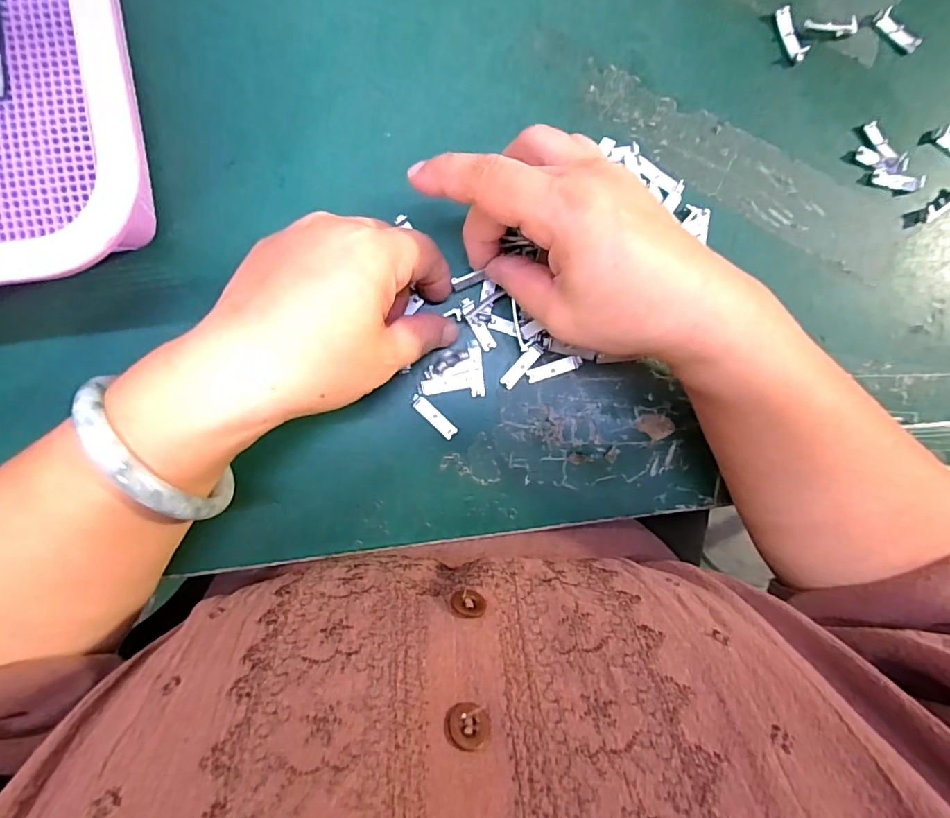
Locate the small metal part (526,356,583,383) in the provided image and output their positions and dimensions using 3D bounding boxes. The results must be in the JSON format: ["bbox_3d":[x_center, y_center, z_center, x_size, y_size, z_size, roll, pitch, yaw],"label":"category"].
[{"bbox_3d":[0.042,-0.021,0.266,0.029,0.005,0.008,-18,93,-4],"label":"small metal part"}]

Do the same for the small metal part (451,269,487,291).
[{"bbox_3d":[-0.003,-0.066,0.256,0.017,0.005,0.005,-21,93,-3],"label":"small metal part"}]

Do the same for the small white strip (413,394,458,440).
[{"bbox_3d":[-0.021,0.004,0.261,0.029,0.004,0.007,43,88,-5],"label":"small white strip"}]

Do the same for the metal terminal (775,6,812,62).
[{"bbox_3d":[0.172,-0.203,0.272,0.010,0.005,0.029,-28,94,-4],"label":"metal terminal"}]

